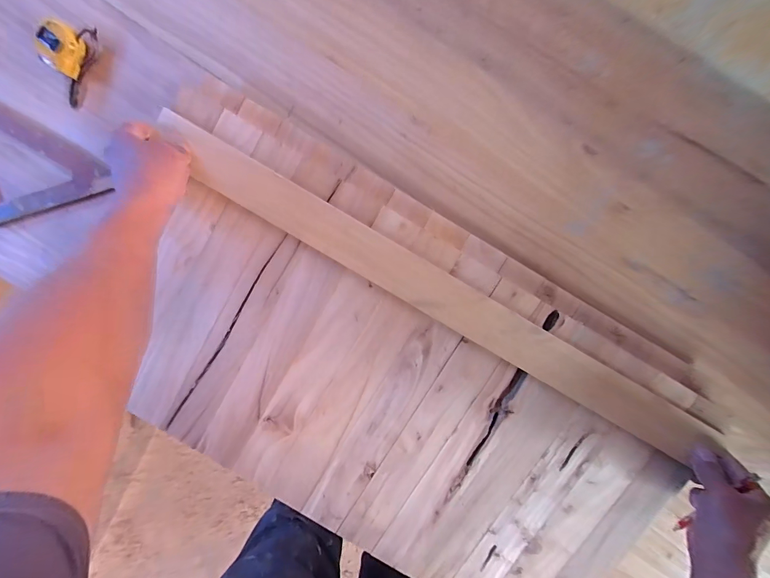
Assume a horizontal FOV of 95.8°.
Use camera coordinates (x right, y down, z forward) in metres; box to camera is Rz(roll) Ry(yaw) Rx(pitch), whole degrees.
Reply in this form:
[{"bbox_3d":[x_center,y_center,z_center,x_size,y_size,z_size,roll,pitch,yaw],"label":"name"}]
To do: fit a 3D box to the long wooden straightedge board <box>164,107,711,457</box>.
[{"bbox_3d":[0.054,-0.002,0.434,0.736,0.022,0.059,30,93,0],"label":"long wooden straightedge board"}]

